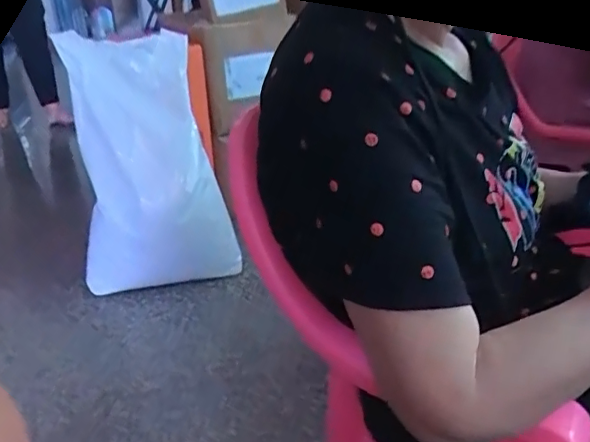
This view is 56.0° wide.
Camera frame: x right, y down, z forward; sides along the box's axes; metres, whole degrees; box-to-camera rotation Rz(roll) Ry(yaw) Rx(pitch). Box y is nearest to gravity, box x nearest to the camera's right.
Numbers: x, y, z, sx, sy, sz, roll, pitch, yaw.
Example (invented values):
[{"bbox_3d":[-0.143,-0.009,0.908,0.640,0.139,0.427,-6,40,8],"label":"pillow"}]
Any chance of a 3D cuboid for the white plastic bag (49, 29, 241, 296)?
[{"bbox_3d":[-0.421,-0.180,1.593,0.427,0.727,0.149,-7,6,-6],"label":"white plastic bag"}]

